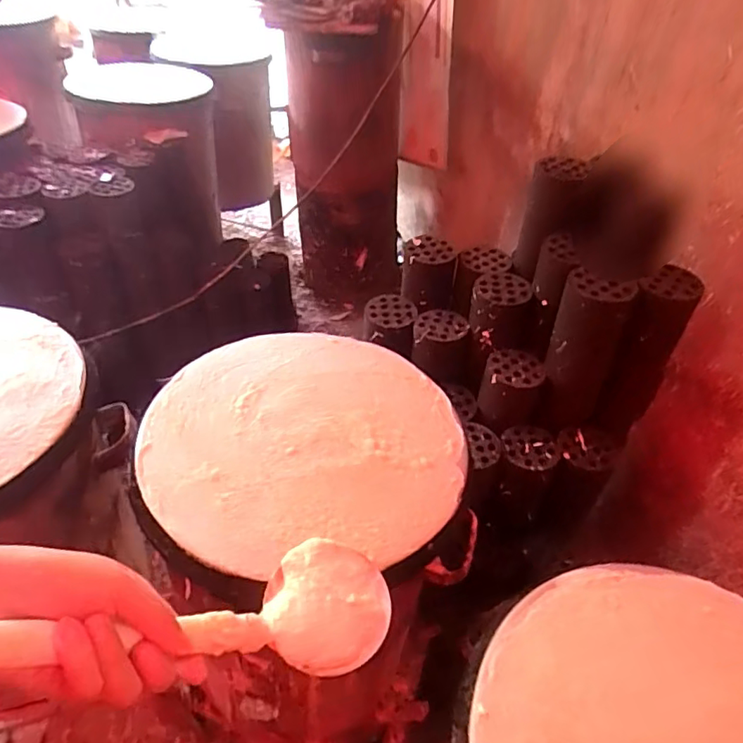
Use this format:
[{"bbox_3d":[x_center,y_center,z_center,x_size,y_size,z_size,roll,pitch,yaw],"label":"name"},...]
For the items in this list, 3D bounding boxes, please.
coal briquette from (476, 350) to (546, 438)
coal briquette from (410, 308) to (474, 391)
[{"bbox_3d":[0.239,0.032,0.960,0.101,0.100,0.101,11,43,1],"label":"coal briquette"},{"bbox_3d":[0.127,-0.047,1.029,0.112,0.101,0.098,2,43,-8],"label":"coal briquette"}]

